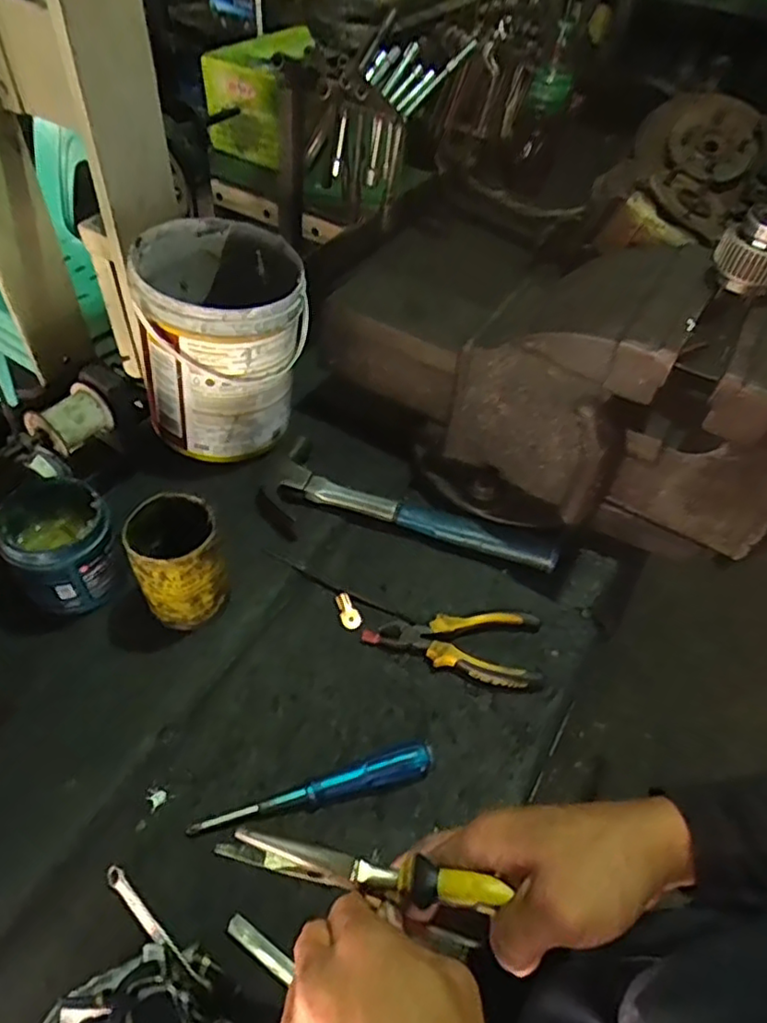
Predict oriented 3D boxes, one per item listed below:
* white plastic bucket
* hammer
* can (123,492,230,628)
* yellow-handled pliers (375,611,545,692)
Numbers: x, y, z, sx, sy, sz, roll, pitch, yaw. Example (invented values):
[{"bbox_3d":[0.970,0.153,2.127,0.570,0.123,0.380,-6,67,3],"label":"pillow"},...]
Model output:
[{"bbox_3d":[-0.179,-0.194,0.716,0.181,0.192,0.178,-7,52,-12],"label":"white plastic bucket"},{"bbox_3d":[0.023,0.016,0.673,0.314,0.027,0.114,22,52,12],"label":"hammer"},{"bbox_3d":[-0.187,0.048,0.582,0.076,0.116,0.077,-12,53,-15],"label":"can"},{"bbox_3d":[0.076,0.122,0.608,0.153,0.021,0.075,12,50,4],"label":"yellow-handled pliers"}]

